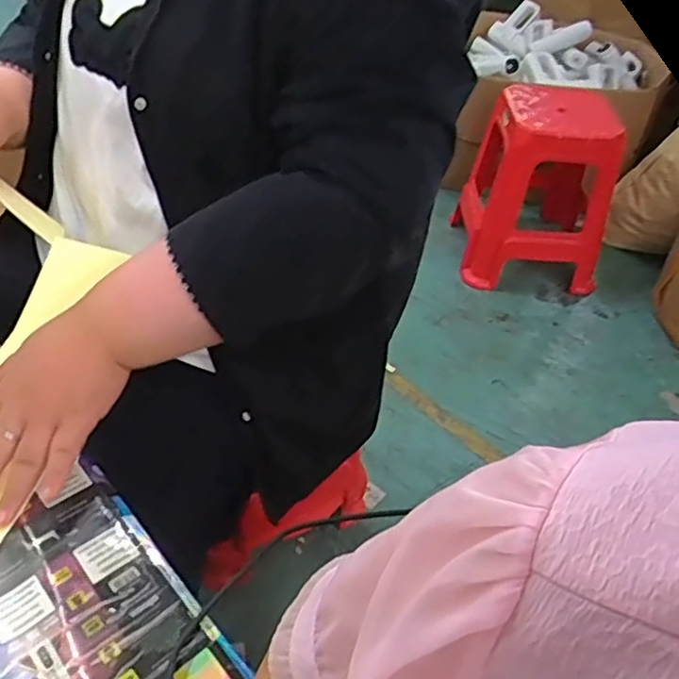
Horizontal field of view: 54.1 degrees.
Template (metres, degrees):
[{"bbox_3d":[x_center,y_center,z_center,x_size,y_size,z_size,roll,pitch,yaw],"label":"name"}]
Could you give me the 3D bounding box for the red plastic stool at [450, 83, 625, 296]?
[{"bbox_3d":[0.567,-0.415,1.796,0.395,0.497,0.395,5,44,0],"label":"red plastic stool"}]

